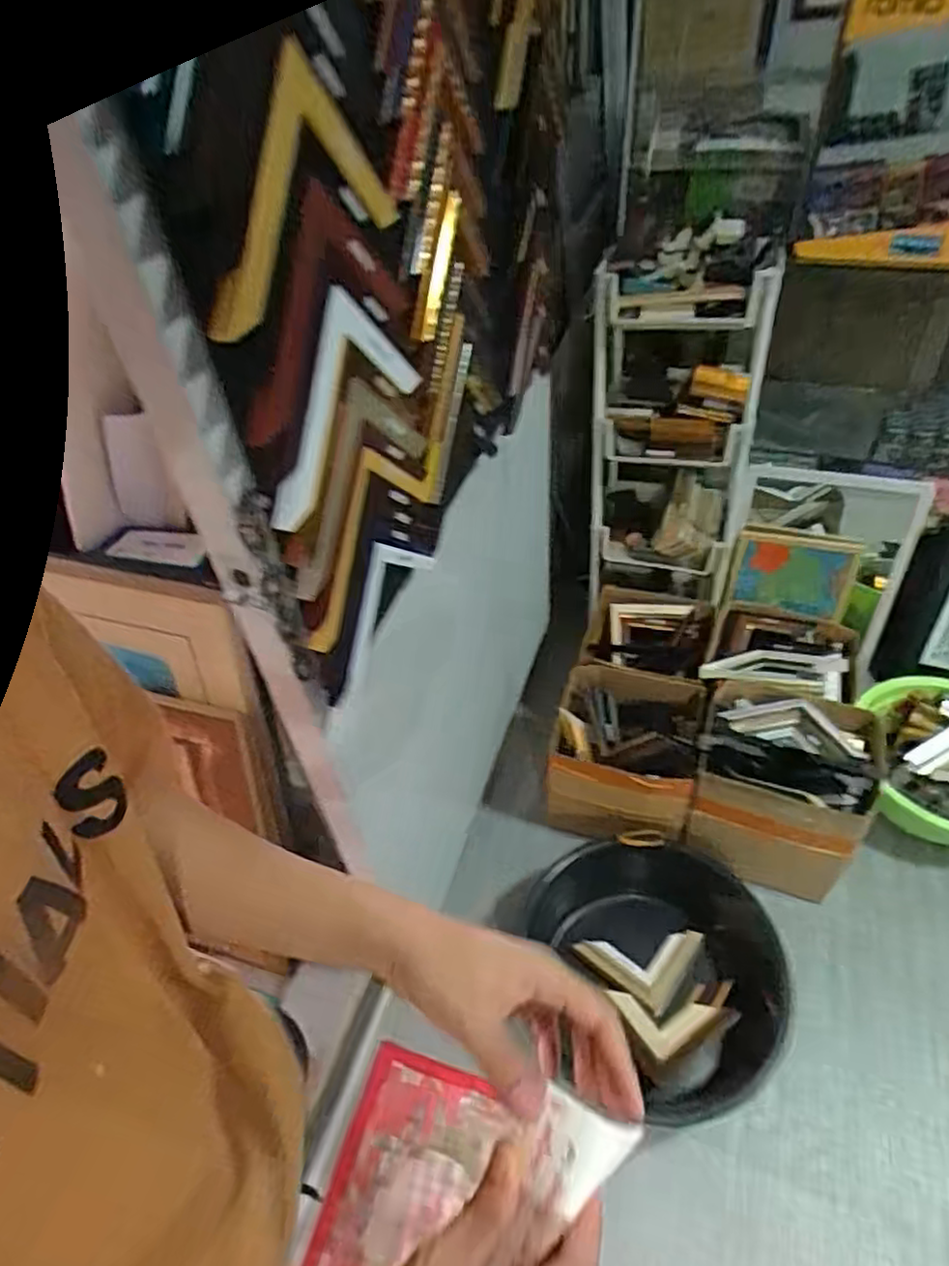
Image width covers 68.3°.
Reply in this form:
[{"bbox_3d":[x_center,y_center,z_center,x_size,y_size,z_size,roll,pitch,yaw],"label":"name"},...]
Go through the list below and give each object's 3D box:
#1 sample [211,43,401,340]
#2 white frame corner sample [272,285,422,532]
[{"bbox_3d":[-0.130,-0.329,0.505,0.030,0.130,0.257,11,48,16],"label":"sample"},{"bbox_3d":[-0.120,-0.205,0.618,0.020,0.154,0.249,12,61,16],"label":"white frame corner sample"}]

